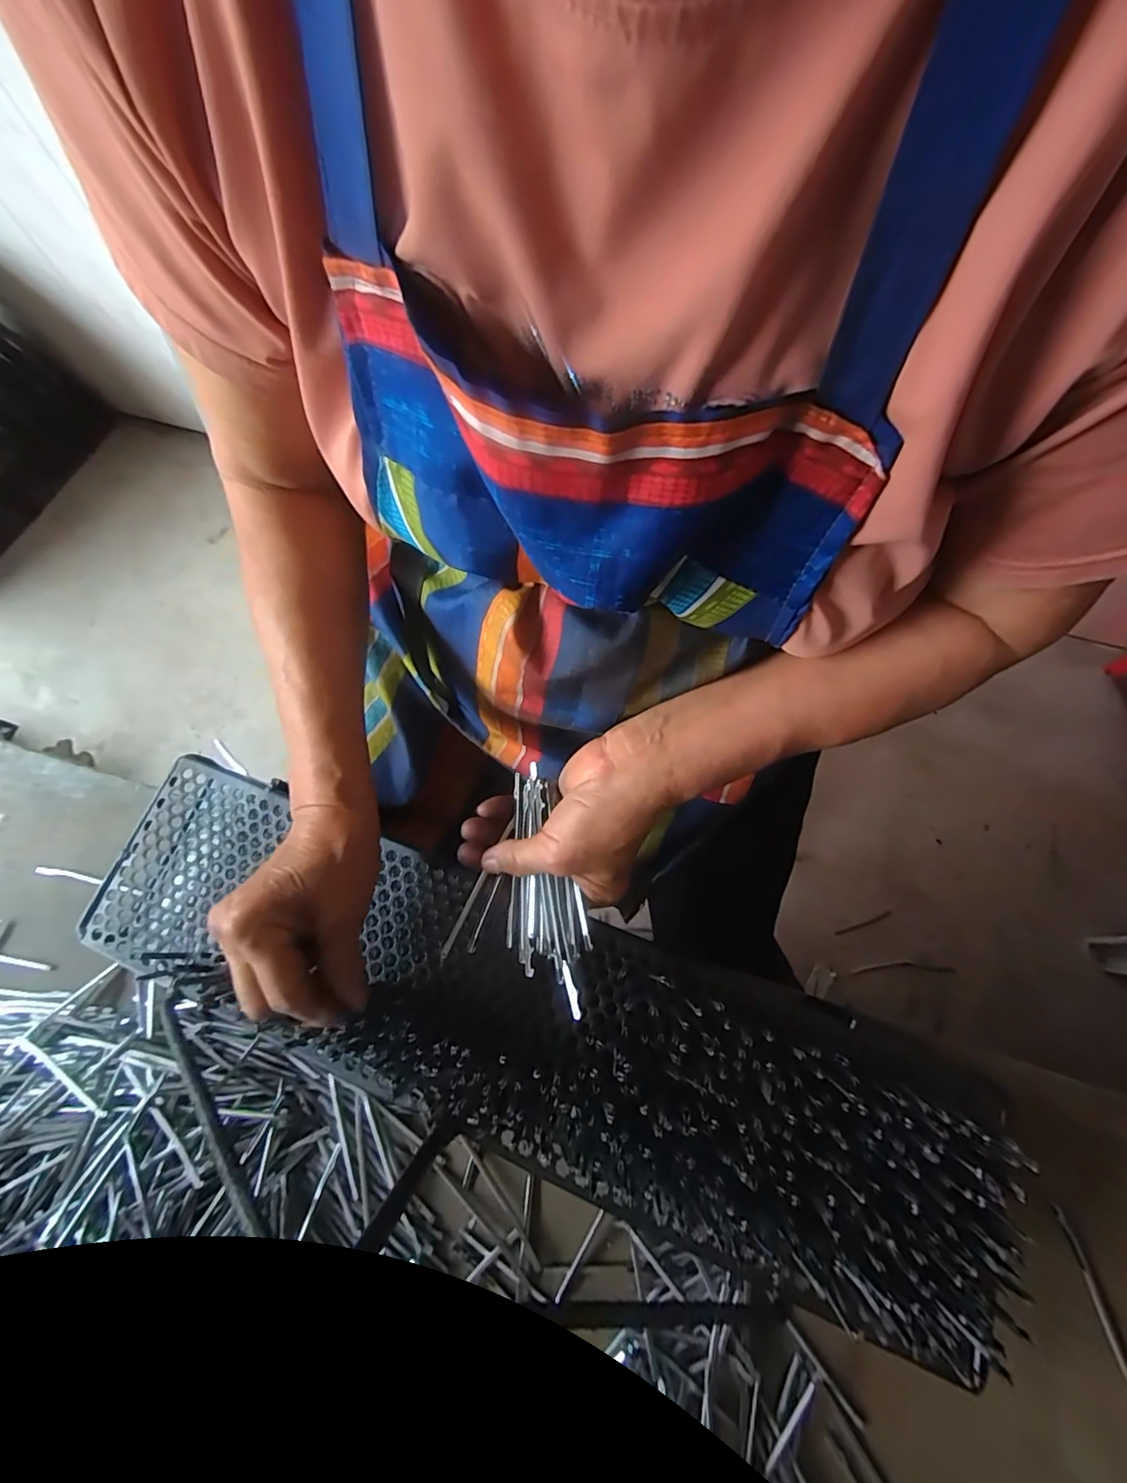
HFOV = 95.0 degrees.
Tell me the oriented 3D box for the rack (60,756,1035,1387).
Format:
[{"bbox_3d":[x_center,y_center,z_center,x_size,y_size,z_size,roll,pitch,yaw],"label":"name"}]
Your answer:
[{"bbox_3d":[-0.044,0.166,0.336,0.586,0.051,0.143,17,70,13],"label":"rack"}]

